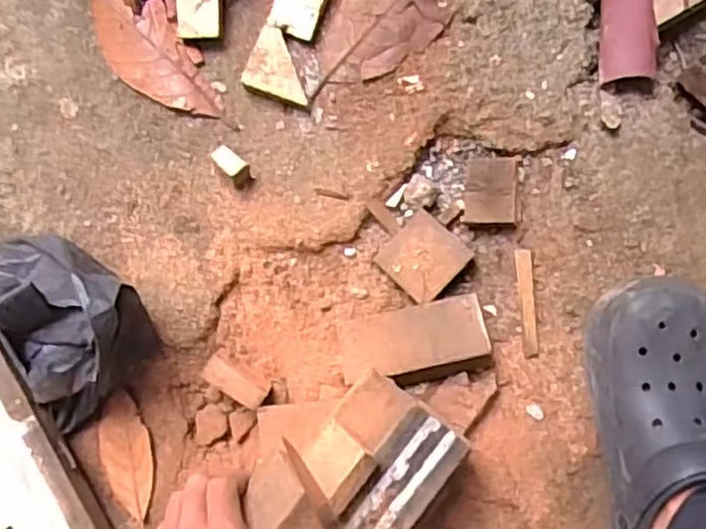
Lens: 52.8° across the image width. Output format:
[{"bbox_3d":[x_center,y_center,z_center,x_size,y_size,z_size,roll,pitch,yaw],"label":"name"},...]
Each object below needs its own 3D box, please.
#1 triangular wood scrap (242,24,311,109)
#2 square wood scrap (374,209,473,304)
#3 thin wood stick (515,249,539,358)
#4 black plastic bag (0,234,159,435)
[{"bbox_3d":[-0.058,-0.167,0.606,0.057,0.020,0.053,20,85,6],"label":"triangular wood scrap"},{"bbox_3d":[0.059,-0.006,0.591,0.060,0.012,0.059,44,87,7],"label":"square wood scrap"},{"bbox_3d":[0.145,0.032,0.588,0.012,0.005,0.088,-4,83,3],"label":"thin wood stick"},{"bbox_3d":[-0.253,0.038,0.561,0.167,0.087,0.126,38,87,7],"label":"black plastic bag"}]

